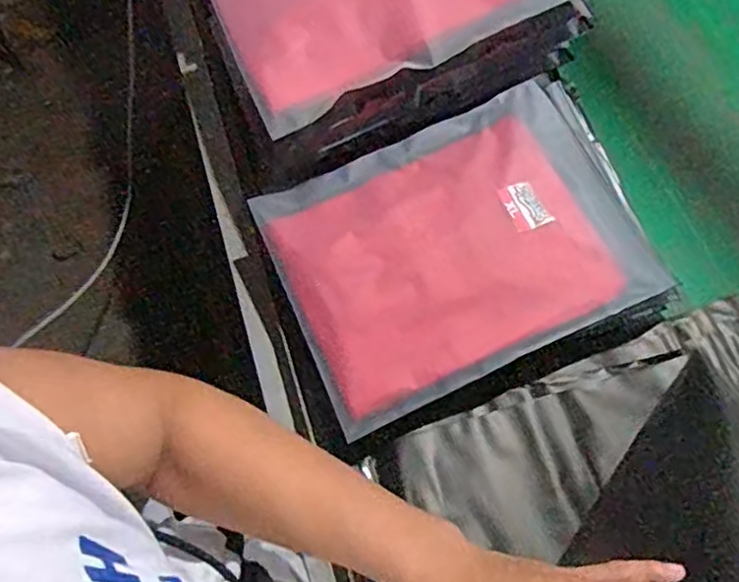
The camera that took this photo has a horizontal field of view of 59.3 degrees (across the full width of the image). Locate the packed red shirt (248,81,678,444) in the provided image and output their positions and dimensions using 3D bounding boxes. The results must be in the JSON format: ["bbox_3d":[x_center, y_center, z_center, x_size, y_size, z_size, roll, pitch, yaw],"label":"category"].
[{"bbox_3d":[0.077,-0.048,0.605,0.316,0.034,0.248,-23,65,-8],"label":"packed red shirt"}]

